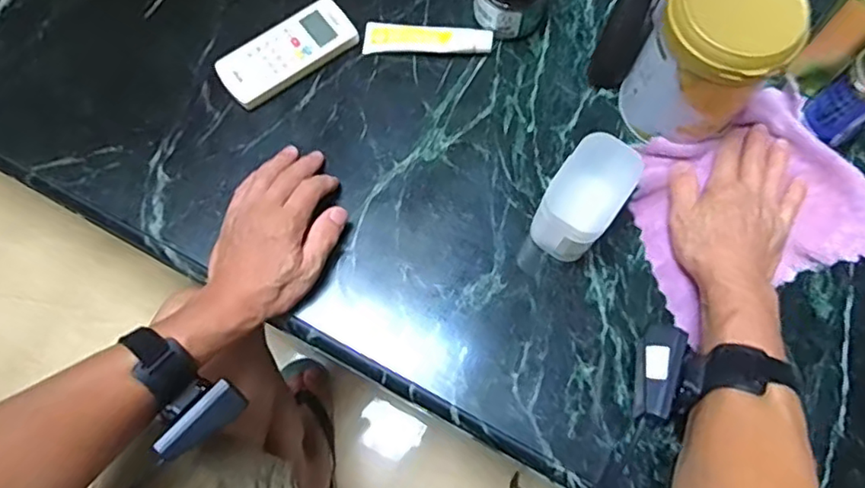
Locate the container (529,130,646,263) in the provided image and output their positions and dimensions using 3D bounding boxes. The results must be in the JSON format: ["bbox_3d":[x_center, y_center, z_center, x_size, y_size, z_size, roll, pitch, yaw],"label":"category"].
[{"bbox_3d":[0.122,-0.032,0.496,0.055,0.089,0.082,35,75,10],"label":"container"}]

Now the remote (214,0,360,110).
[{"bbox_3d":[-0.139,-0.184,0.581,0.134,0.018,0.056,-37,76,-11],"label":"remote"}]

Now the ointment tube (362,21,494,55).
[{"bbox_3d":[-0.005,-0.202,0.587,0.124,0.013,0.032,3,72,1],"label":"ointment tube"}]

